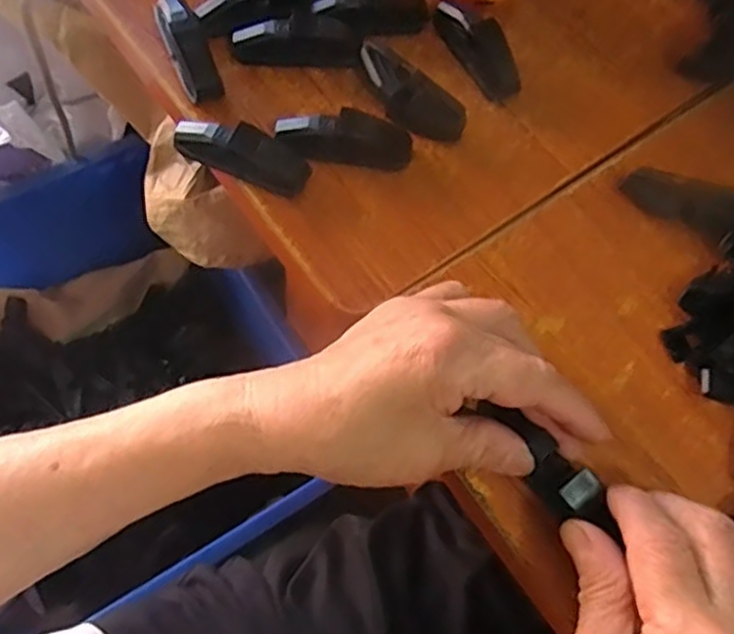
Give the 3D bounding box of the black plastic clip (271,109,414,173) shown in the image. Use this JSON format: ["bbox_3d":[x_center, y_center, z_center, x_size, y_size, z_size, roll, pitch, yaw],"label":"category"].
[{"bbox_3d":[-0.012,-0.097,0.384,0.073,0.022,0.020,5,66,0],"label":"black plastic clip"}]

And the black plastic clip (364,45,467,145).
[{"bbox_3d":[0.022,-0.125,0.397,0.025,0.023,0.071,-38,73,-17],"label":"black plastic clip"}]

